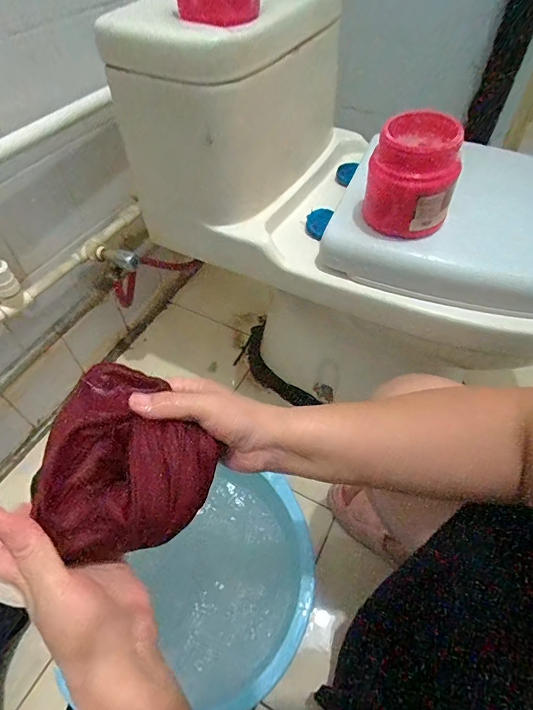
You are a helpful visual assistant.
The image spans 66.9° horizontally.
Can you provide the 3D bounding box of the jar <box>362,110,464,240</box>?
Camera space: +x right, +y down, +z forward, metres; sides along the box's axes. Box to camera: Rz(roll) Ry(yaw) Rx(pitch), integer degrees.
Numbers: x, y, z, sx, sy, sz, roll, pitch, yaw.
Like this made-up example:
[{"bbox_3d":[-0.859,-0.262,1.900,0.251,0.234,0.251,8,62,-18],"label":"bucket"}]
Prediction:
[{"bbox_3d":[0.170,-0.209,0.469,0.097,0.111,0.086,16,54,13],"label":"jar"}]

